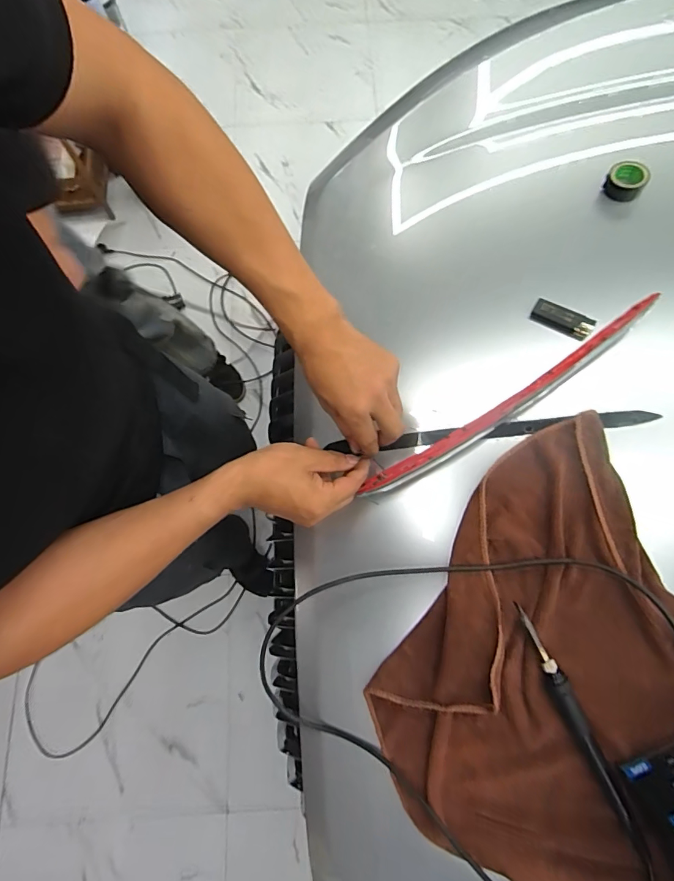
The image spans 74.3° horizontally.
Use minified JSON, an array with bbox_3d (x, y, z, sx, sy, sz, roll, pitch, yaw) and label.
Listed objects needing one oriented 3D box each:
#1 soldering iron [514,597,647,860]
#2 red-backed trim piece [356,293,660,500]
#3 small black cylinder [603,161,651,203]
[{"bbox_3d":[0.223,0.258,0.408,0.018,0.024,0.210,-25,74,-7],"label":"soldering iron"},{"bbox_3d":[0.187,-0.038,0.490,0.366,0.034,0.030,-34,77,2],"label":"red-backed trim piece"},{"bbox_3d":[0.358,-0.322,0.552,0.044,0.021,0.048,0,73,1],"label":"small black cylinder"}]

